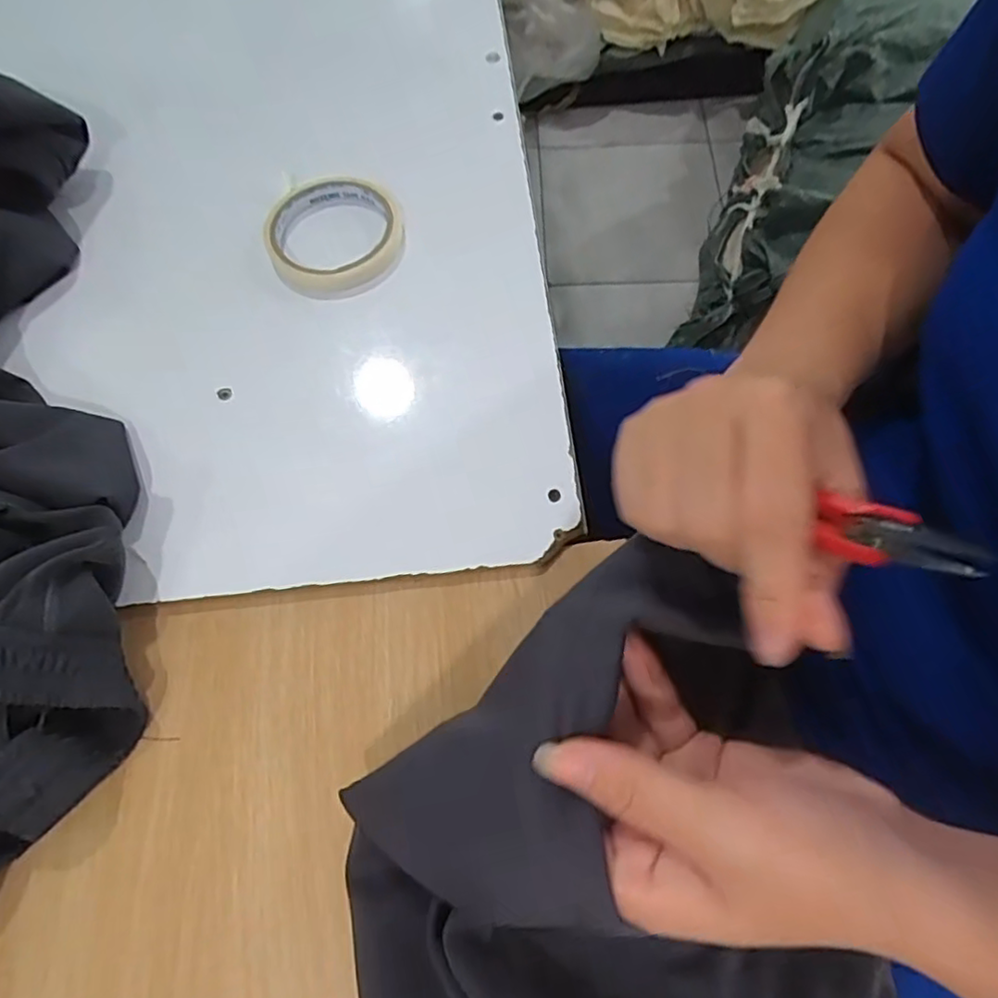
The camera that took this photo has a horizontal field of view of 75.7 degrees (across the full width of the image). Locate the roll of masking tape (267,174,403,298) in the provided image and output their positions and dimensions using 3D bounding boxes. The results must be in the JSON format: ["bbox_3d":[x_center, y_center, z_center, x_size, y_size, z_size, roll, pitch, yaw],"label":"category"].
[{"bbox_3d":[-0.114,-0.184,0.448,0.090,0.026,0.088,0,68,0],"label":"roll of masking tape"}]

